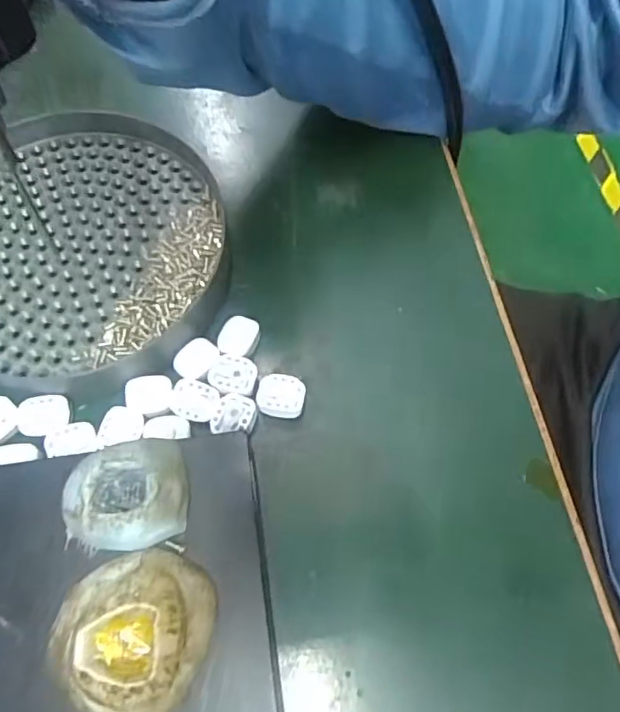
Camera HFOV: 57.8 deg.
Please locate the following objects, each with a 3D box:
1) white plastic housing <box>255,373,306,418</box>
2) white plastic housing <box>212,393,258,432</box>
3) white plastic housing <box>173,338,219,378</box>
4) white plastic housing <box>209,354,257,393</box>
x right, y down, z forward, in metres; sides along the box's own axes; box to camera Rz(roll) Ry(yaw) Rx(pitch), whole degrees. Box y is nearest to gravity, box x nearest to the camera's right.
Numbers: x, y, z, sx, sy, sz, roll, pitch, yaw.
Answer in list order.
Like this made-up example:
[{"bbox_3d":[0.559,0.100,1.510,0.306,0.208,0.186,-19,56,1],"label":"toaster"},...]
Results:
[{"bbox_3d":[-0.010,0.013,0.195,0.017,0.004,0.015,9,68,4],"label":"white plastic housing"},{"bbox_3d":[-0.026,0.019,0.191,0.014,0.004,0.014,11,68,5],"label":"white plastic housing"},{"bbox_3d":[-0.041,0.000,0.201,0.014,0.004,0.016,30,71,12],"label":"white plastic housing"},{"bbox_3d":[-0.027,0.006,0.197,0.017,0.004,0.014,9,68,4],"label":"white plastic housing"}]

